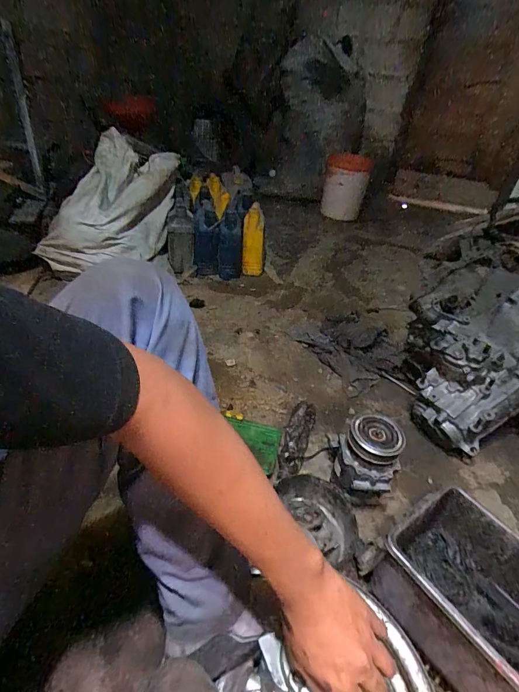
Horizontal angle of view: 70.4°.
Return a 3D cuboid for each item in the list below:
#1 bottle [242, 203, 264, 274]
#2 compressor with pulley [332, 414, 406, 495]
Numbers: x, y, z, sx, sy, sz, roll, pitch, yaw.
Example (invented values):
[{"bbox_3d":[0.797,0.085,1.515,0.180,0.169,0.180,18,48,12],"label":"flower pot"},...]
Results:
[{"bbox_3d":[-0.027,-0.452,1.662,0.103,0.329,0.121,3,37,-4],"label":"bottle"},{"bbox_3d":[0.230,0.265,0.814,0.127,0.187,0.112,10,37,4],"label":"compressor with pulley"}]

